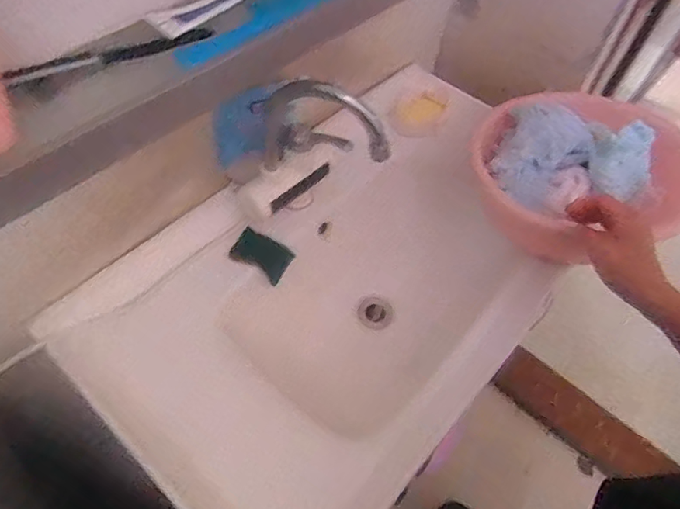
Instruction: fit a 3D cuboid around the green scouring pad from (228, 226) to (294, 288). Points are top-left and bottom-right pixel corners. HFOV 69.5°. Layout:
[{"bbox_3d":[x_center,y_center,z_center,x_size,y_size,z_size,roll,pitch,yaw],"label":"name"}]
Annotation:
[{"bbox_3d":[-0.114,-0.001,0.728,0.085,0.004,0.059,38,64,-19],"label":"green scouring pad"}]

